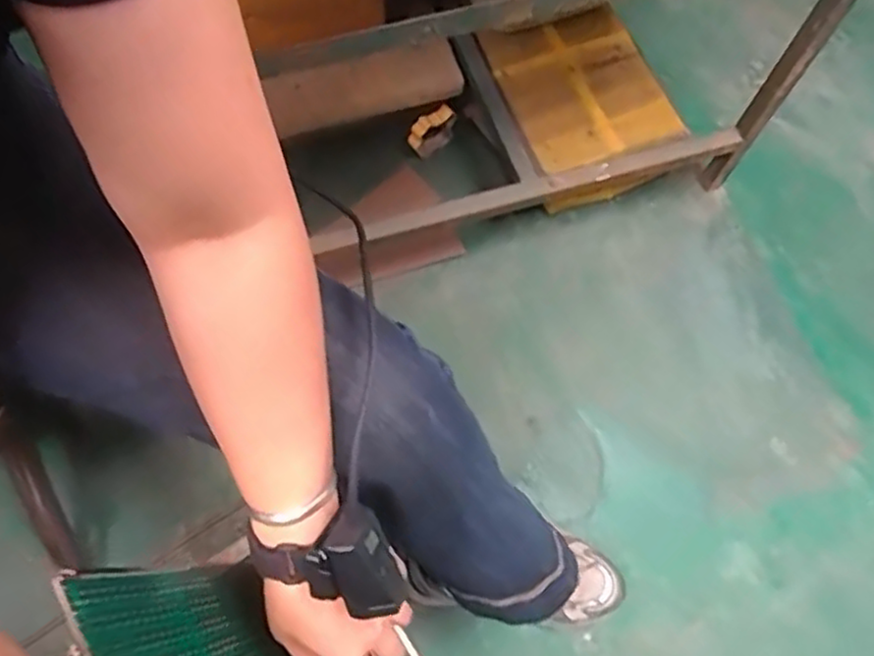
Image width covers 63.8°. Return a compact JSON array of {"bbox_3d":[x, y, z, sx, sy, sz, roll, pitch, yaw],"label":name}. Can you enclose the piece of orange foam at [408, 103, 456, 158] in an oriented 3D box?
[{"bbox_3d":[-0.008,-0.285,1.038,0.075,0.081,0.021,-35,73,-15],"label":"piece of orange foam"}]

